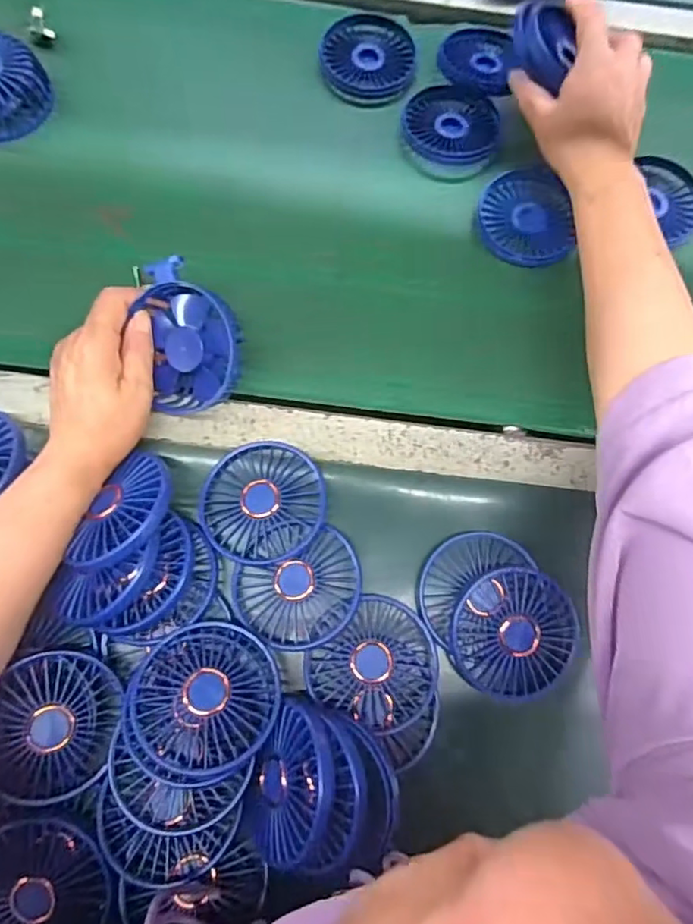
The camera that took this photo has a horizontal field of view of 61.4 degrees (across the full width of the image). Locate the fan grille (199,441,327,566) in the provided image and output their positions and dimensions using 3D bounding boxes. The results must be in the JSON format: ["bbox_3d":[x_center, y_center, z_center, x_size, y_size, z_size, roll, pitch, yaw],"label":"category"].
[{"bbox_3d":[-0.059,0.028,0.411,0.084,0.021,0.083,-5,75,-3],"label":"fan grille"}]

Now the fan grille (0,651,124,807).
[{"bbox_3d":[-0.177,0.164,0.364,0.071,0.017,0.085,8,78,-36],"label":"fan grille"}]

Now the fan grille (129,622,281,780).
[{"bbox_3d":[-0.086,0.144,0.358,0.084,0.020,0.085,5,63,-10],"label":"fan grille"}]

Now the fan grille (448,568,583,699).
[{"bbox_3d":[0.116,0.117,0.399,0.090,0.023,0.084,0,75,-2],"label":"fan grille"}]

